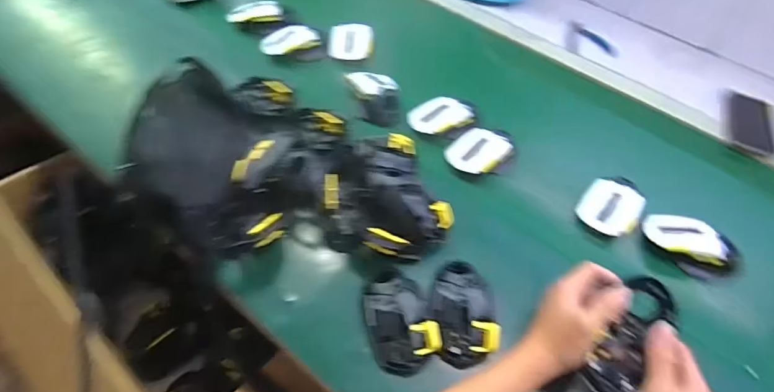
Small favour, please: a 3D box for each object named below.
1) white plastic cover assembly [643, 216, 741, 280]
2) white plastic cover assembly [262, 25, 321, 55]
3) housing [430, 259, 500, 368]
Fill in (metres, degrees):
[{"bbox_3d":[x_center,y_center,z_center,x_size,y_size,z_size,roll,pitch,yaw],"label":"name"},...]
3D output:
[{"bbox_3d":[0.397,0.067,0.587,0.103,0.048,0.065,27,66,34],"label":"white plastic cover assembly"},{"bbox_3d":[-0.165,-0.270,0.759,0.100,0.022,0.048,-16,53,-18],"label":"white plastic cover assembly"},{"bbox_3d":[0.087,0.123,0.490,0.076,0.035,0.116,3,50,-3],"label":"housing"}]

